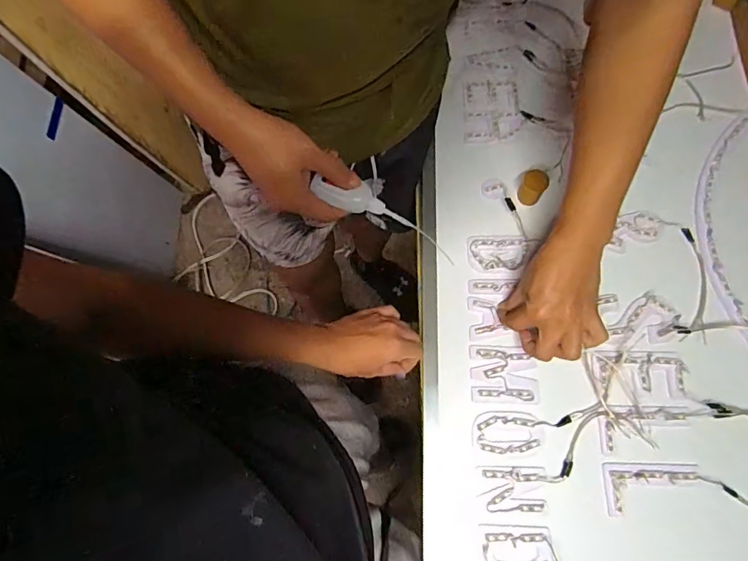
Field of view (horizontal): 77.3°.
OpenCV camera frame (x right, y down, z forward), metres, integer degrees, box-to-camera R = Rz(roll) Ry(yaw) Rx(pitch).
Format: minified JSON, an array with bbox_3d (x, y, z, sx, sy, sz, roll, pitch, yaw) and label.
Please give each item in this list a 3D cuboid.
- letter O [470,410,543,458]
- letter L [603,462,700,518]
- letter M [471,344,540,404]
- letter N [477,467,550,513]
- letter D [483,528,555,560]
[{"bbox_3d":[0.158,0.182,0.558,0.083,0.004,0.051,-4,74,1],"label":"letter O"},{"bbox_3d":[0.319,0.238,0.531,0.107,0.007,0.055,0,74,2],"label":"letter L"},{"bbox_3d":[0.161,0.117,0.581,0.079,0.007,0.070,0,74,2],"label":"letter M"},{"bbox_3d":[0.160,0.242,0.541,0.077,0.005,0.048,-1,74,2],"label":"letter N"},{"bbox_3d":[0.162,0.305,0.521,0.076,0.004,0.046,-5,74,1],"label":"letter D"}]

